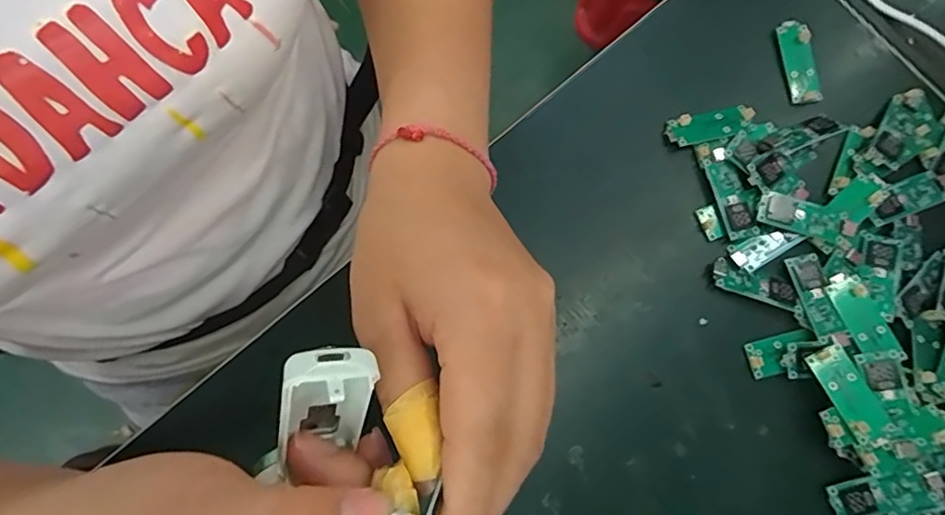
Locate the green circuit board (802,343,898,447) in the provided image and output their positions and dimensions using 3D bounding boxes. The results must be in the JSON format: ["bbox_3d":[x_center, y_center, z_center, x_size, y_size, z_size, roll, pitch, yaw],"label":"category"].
[{"bbox_3d":[0.190,0.069,0.272,0.019,0.004,0.048,-27,74,5],"label":"green circuit board"}]

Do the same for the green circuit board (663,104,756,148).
[{"bbox_3d":[0.136,-0.075,0.309,0.049,0.005,0.019,-10,79,-3],"label":"green circuit board"}]

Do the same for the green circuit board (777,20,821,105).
[{"bbox_3d":[0.194,-0.116,0.322,0.017,0.004,0.049,-9,85,15],"label":"green circuit board"}]

